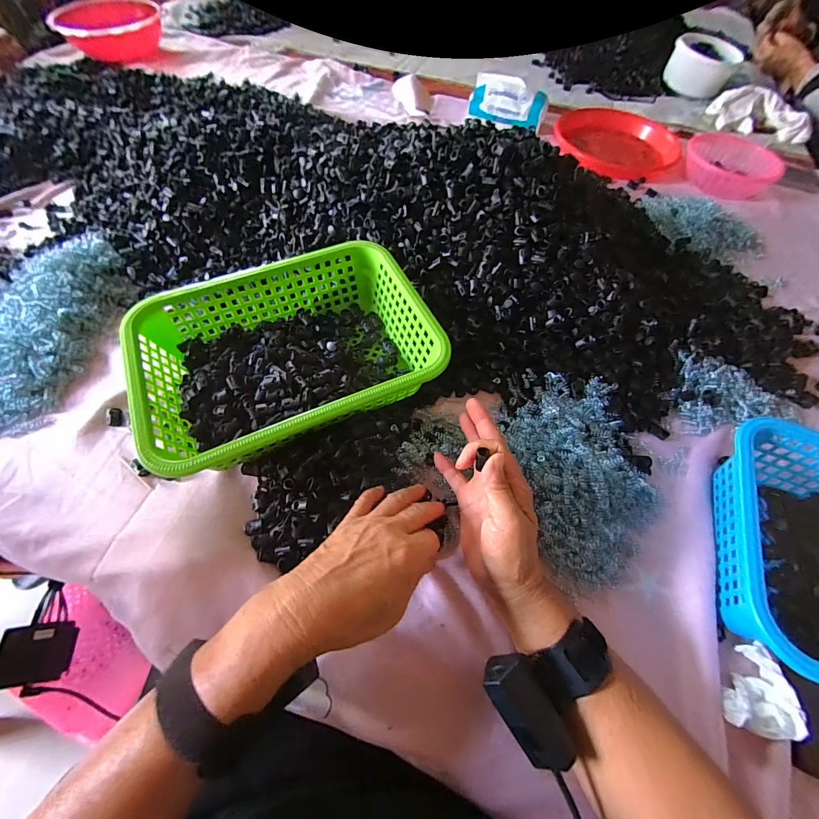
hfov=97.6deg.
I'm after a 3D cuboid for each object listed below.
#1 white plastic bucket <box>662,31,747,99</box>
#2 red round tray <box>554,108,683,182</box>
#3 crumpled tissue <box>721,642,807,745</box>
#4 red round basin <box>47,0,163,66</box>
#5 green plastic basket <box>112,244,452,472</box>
[{"bbox_3d":[0.750,-0.892,0.926,0.152,0.075,0.146,24,62,10],"label":"white plastic bucket"},{"bbox_3d":[0.425,-0.566,0.752,0.228,0.040,0.228,1,61,-2],"label":"red round tray"},{"bbox_3d":[0.282,0.229,0.295,0.049,0.029,0.061,17,61,6],"label":"crumpled tissue"},{"bbox_3d":[-0.719,-0.923,0.868,0.223,0.074,0.226,-16,63,-12],"label":"red round basin"},{"bbox_3d":[-0.128,-0.058,0.401,0.290,0.085,0.211,-23,64,-15],"label":"green plastic basket"}]

